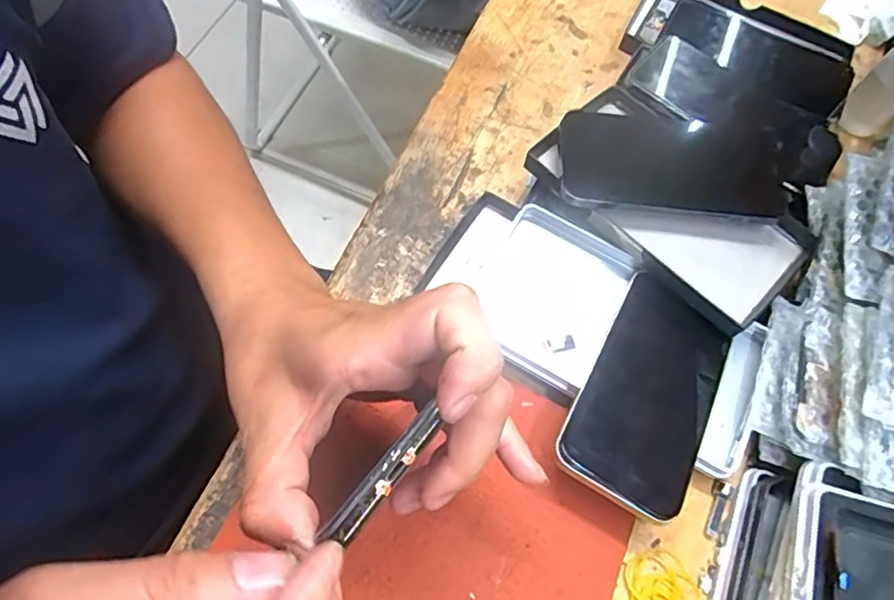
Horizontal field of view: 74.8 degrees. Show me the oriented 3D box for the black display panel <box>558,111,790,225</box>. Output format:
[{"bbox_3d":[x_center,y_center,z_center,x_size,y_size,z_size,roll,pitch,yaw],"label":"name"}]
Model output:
[{"bbox_3d":[0.149,-0.090,0.393,0.144,0.012,0.078,5,64,-1],"label":"black display panel"}]

